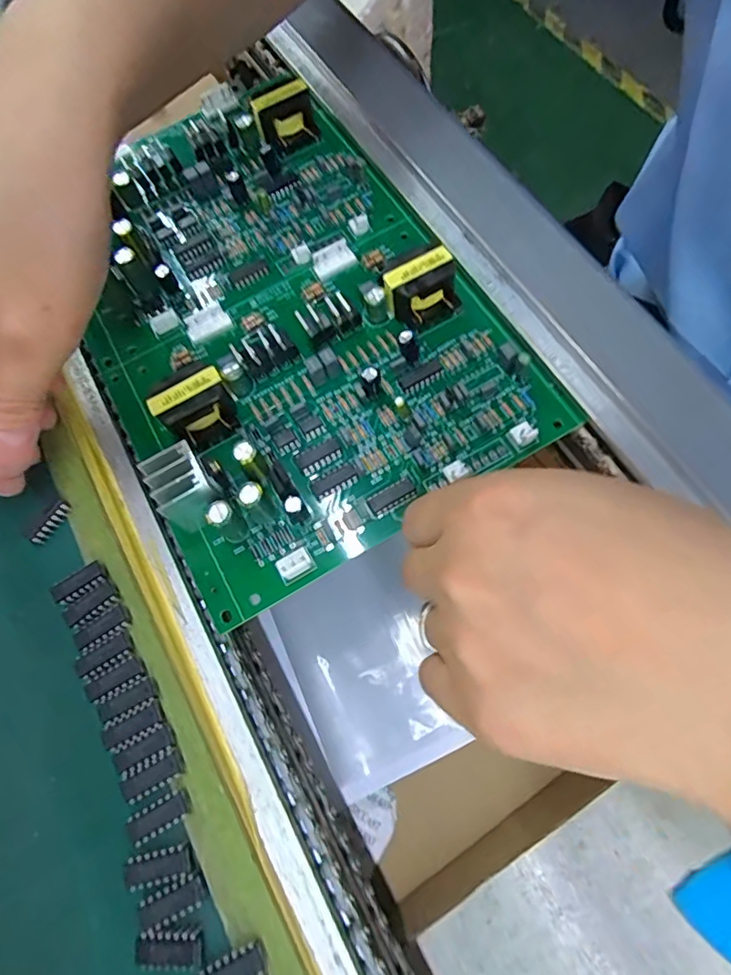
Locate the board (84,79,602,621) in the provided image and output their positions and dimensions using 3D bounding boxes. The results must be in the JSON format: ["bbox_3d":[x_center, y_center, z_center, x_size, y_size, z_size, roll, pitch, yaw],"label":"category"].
[{"bbox_3d":[-0.044,-0.088,0.238,0.159,0.028,0.242,-29,70,-10],"label":"board"}]

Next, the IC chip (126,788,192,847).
[{"bbox_3d":[-0.062,0.099,0.159,0.019,0.004,0.009,-29,70,-10],"label":"IC chip"}]

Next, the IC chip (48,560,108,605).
[{"bbox_3d":[-0.100,0.034,0.187,0.019,0.005,0.009,-31,70,-8],"label":"IC chip"}]

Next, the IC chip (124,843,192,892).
[{"bbox_3d":[-0.060,0.111,0.155,0.020,0.004,0.008,-16,69,-2],"label":"IC chip"}]

